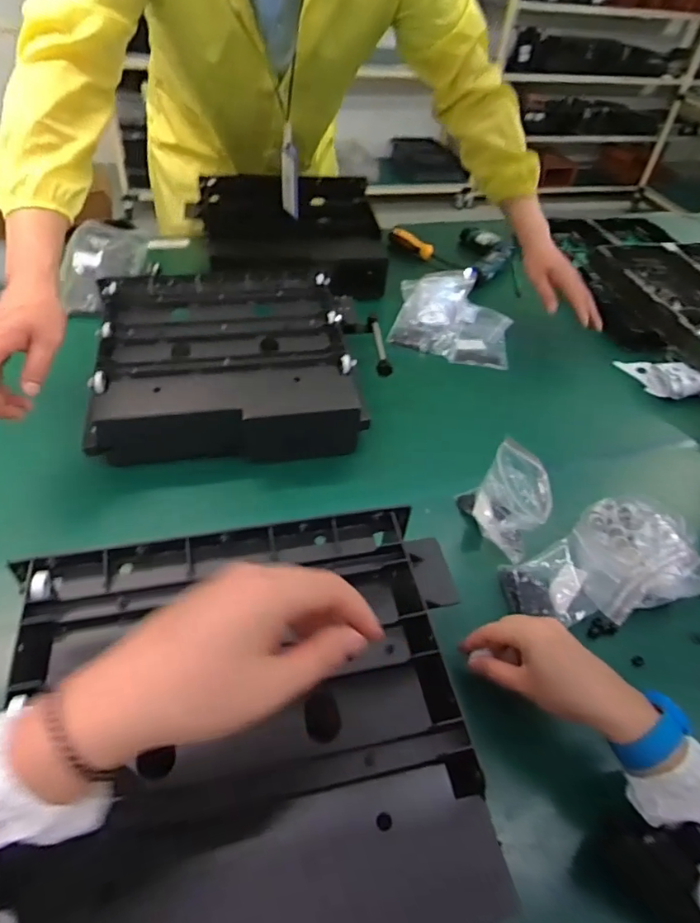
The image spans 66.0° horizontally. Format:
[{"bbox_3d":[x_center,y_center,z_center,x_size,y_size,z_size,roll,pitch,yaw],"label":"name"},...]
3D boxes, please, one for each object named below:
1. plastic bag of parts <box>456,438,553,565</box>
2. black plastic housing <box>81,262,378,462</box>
[{"bbox_3d":[0.179,0.043,0.608,0.060,0.105,0.105,-6,47,-12],"label":"plastic bag of parts"},{"bbox_3d":[-0.170,-0.146,0.770,0.374,0.095,0.320,0,46,-6],"label":"black plastic housing"}]

